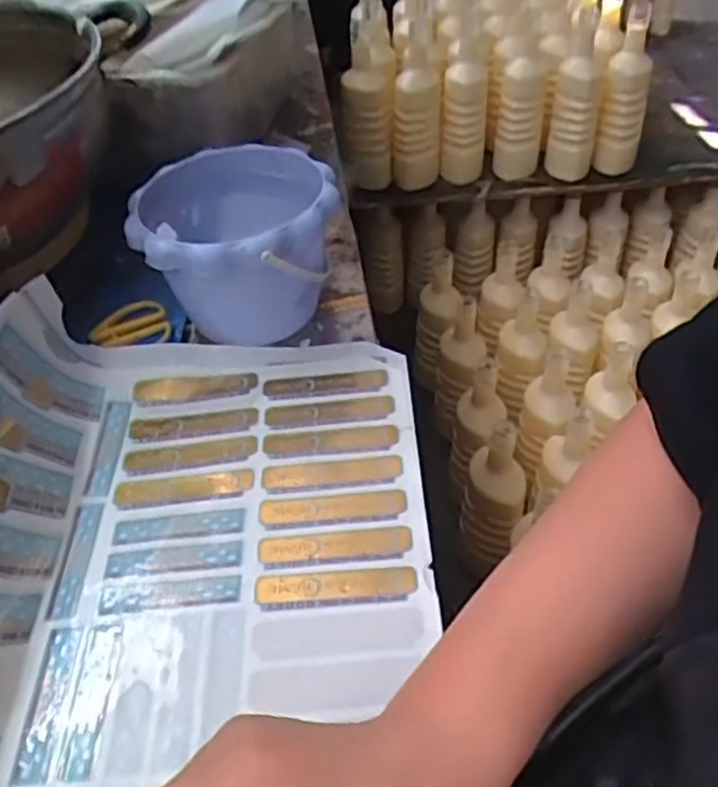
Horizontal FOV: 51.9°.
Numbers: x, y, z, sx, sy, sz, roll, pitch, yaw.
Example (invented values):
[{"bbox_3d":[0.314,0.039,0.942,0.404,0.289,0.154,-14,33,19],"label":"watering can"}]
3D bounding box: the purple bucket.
[{"bbox_3d":[-0.091,-0.114,0.574,0.149,0.116,0.161,-5,45,1],"label":"purple bucket"}]

